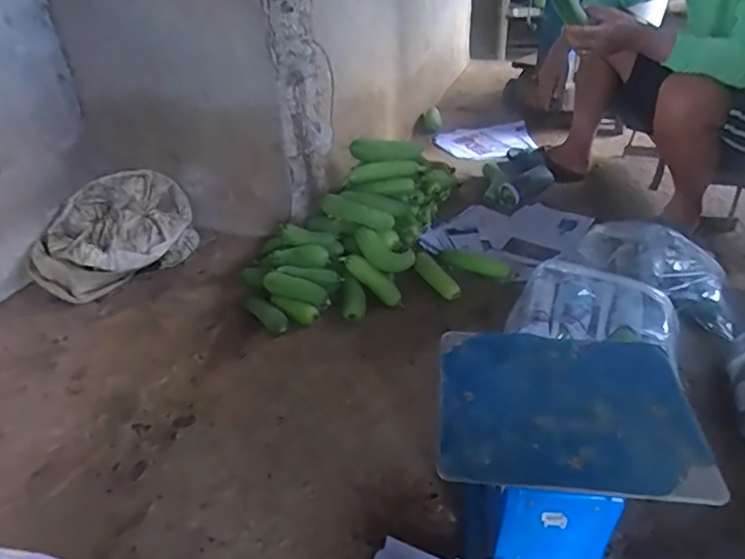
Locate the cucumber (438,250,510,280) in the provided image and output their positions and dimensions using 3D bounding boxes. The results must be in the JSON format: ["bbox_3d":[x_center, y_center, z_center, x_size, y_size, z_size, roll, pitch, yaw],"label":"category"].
[{"bbox_3d":[0.249,-0.035,1.377,0.189,0.045,0.053,12,38,23],"label":"cucumber"}]

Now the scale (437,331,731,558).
[{"bbox_3d":[0.235,0.247,0.738,0.288,0.247,0.229,2,35,9],"label":"scale"}]

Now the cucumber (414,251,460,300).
[{"bbox_3d":[0.150,-0.009,1.303,0.038,0.046,0.149,-32,71,-35],"label":"cucumber"}]

